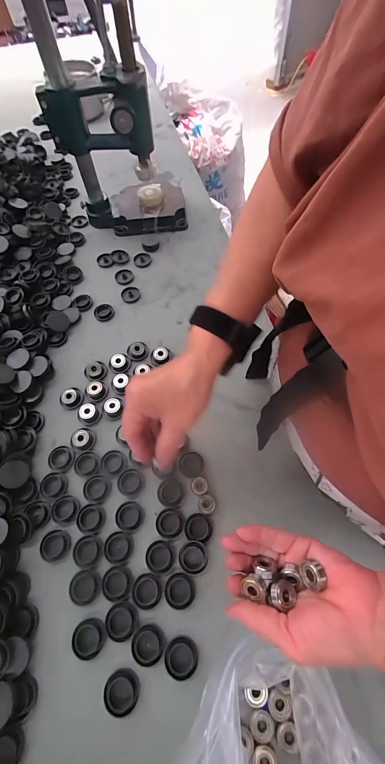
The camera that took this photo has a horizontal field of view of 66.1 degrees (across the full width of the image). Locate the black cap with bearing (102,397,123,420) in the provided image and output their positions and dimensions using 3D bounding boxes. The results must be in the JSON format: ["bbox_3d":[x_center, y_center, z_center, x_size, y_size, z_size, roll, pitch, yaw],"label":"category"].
[{"bbox_3d":[-0.112,0.035,0.410,0.026,0.009,0.031,-9,62,-4],"label":"black cap with bearing"}]

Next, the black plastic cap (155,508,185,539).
[{"bbox_3d":[-0.026,0.165,0.346,0.032,0.004,0.030,-6,62,-2],"label":"black plastic cap"}]

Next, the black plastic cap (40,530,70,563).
[{"bbox_3d":[-0.156,0.185,0.334,0.034,0.004,0.031,-1,62,1],"label":"black plastic cap"}]

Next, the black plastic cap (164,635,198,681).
[{"bbox_3d":[-0.011,0.270,0.289,0.031,0.008,0.031,-1,62,1],"label":"black plastic cap"}]

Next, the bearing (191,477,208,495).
[{"bbox_3d":[0.009,0.127,0.363,0.019,0.004,0.020,-6,62,-2],"label":"bearing"}]

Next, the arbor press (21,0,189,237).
[{"bbox_3d":[-0.124,-0.445,0.465,0.202,0.364,0.154,-5,62,-1],"label":"arbor press"}]

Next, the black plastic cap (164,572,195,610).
[{"bbox_3d":[-0.014,0.222,0.315,0.030,0.006,0.031,-1,62,1],"label":"black plastic cap"}]

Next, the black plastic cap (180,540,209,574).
[{"bbox_3d":[0.001,0.193,0.326,0.031,0.009,0.030,-1,62,1],"label":"black plastic cap"}]

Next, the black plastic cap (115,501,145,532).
[{"bbox_3d":[-0.074,0.159,0.351,0.032,0.006,0.031,-1,62,1],"label":"black plastic cap"}]

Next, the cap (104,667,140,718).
[{"bbox_3d":[-0.066,0.291,0.278,0.031,0.007,0.031,-1,62,1],"label":"cap"}]

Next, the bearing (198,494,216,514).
[{"bbox_3d":[0.017,0.145,0.352,0.020,0.004,0.021,-1,62,1],"label":"bearing"}]

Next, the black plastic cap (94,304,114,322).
[{"bbox_3d":[-0.147,-0.116,0.493,0.031,0.005,0.032,-1,62,1],"label":"black plastic cap"}]

